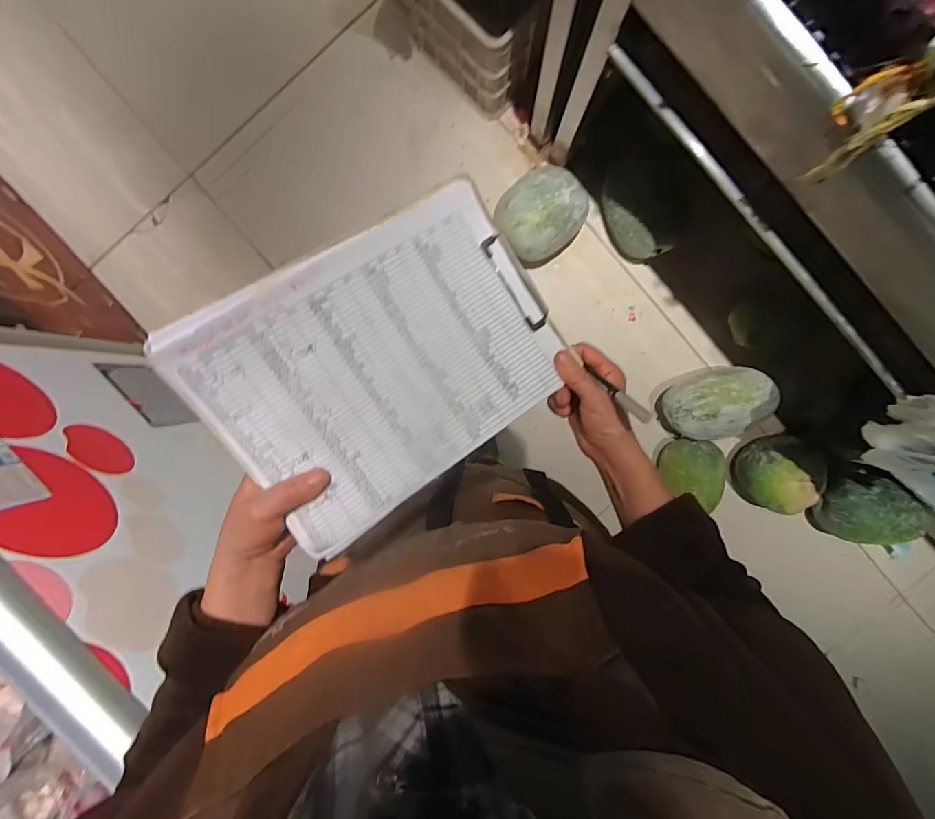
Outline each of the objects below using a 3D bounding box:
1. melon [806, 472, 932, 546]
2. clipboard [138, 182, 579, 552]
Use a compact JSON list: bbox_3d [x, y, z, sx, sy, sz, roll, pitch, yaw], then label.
[{"bbox_3d":[1.152,0.292,1.295,0.245,0.180,0.200,13,92,1],"label":"melon"},{"bbox_3d":[-0.064,-0.044,0.395,0.299,0.030,0.217,-36,103,-14],"label":"clipboard"}]

